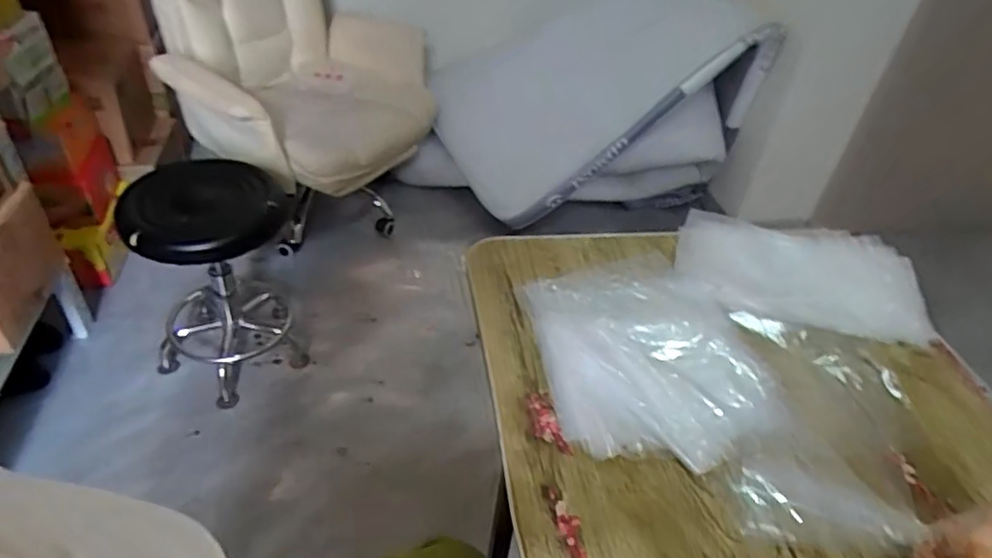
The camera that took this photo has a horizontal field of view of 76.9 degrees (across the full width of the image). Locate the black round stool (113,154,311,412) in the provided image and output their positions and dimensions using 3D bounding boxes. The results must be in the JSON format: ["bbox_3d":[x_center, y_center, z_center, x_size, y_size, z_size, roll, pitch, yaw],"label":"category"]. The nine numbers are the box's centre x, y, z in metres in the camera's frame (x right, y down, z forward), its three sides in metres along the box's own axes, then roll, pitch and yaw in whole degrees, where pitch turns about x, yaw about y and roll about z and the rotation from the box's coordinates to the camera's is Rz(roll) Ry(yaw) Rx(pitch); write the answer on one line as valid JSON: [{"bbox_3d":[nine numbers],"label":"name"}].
[{"bbox_3d":[-0.674,0.004,1.513,0.338,0.499,0.366,-13,44,-22],"label":"black round stool"}]

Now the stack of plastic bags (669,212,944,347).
[{"bbox_3d":[0.376,-0.013,0.779,0.292,0.033,0.186,13,41,6],"label":"stack of plastic bags"}]

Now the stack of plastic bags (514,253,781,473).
[{"bbox_3d":[0.156,0.068,0.668,0.232,0.020,0.285,-7,42,-16],"label":"stack of plastic bags"}]

